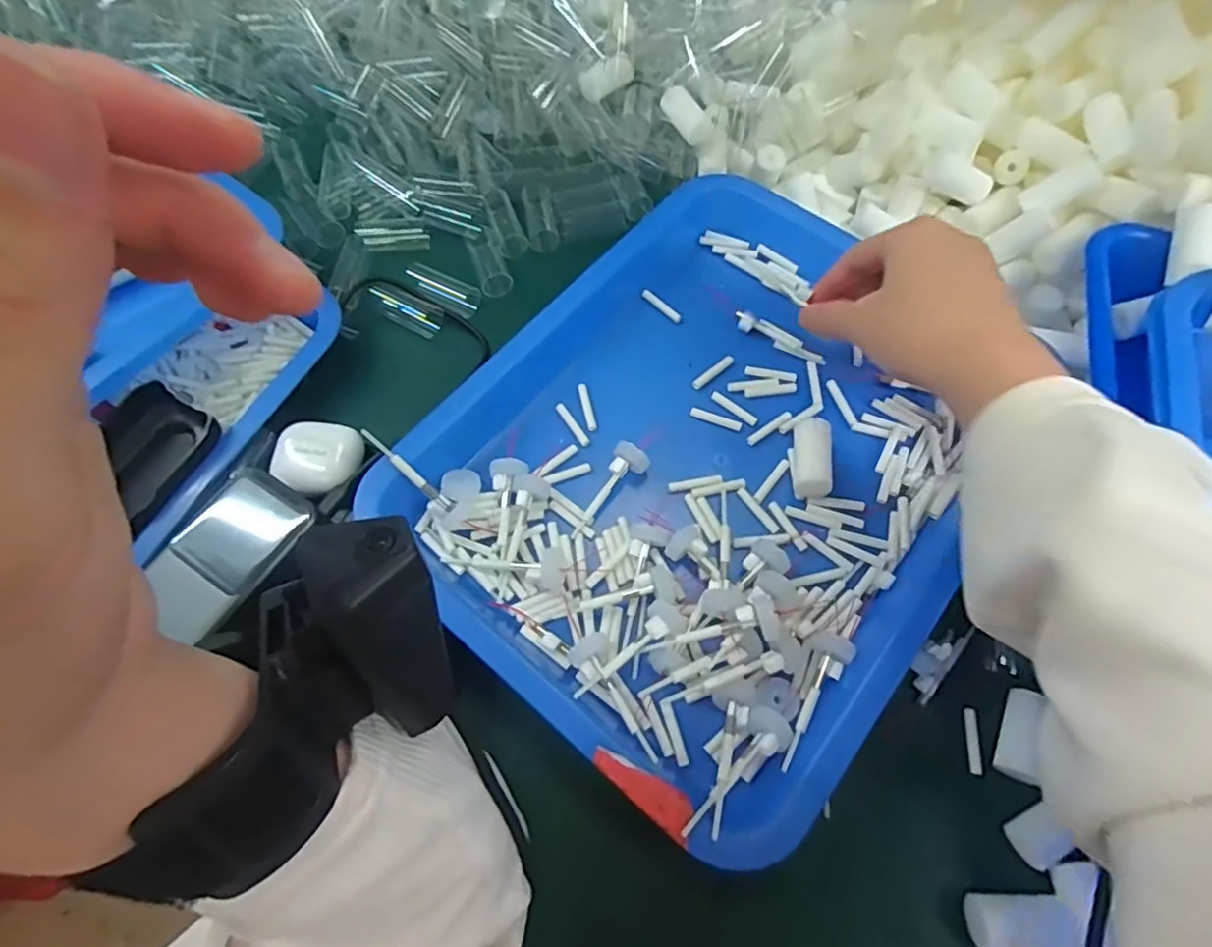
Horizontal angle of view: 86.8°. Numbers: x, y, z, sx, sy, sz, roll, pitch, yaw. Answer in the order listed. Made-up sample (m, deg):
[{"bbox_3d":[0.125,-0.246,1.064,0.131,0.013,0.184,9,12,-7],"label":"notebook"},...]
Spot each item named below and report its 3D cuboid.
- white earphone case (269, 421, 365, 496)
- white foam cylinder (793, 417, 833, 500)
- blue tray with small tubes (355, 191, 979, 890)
[{"bbox_3d":[-0.169,-0.012,0.375,0.045,0.017,0.047,30,69,14],"label":"white earphone case"},{"bbox_3d":[0.114,-0.009,0.356,0.019,0.016,0.046,7,65,4],"label":"white foam cylinder"},{"bbox_3d":[0.069,-0.017,0.367,0.269,0.046,0.351,36,70,16],"label":"blue tray with small tubes"}]

